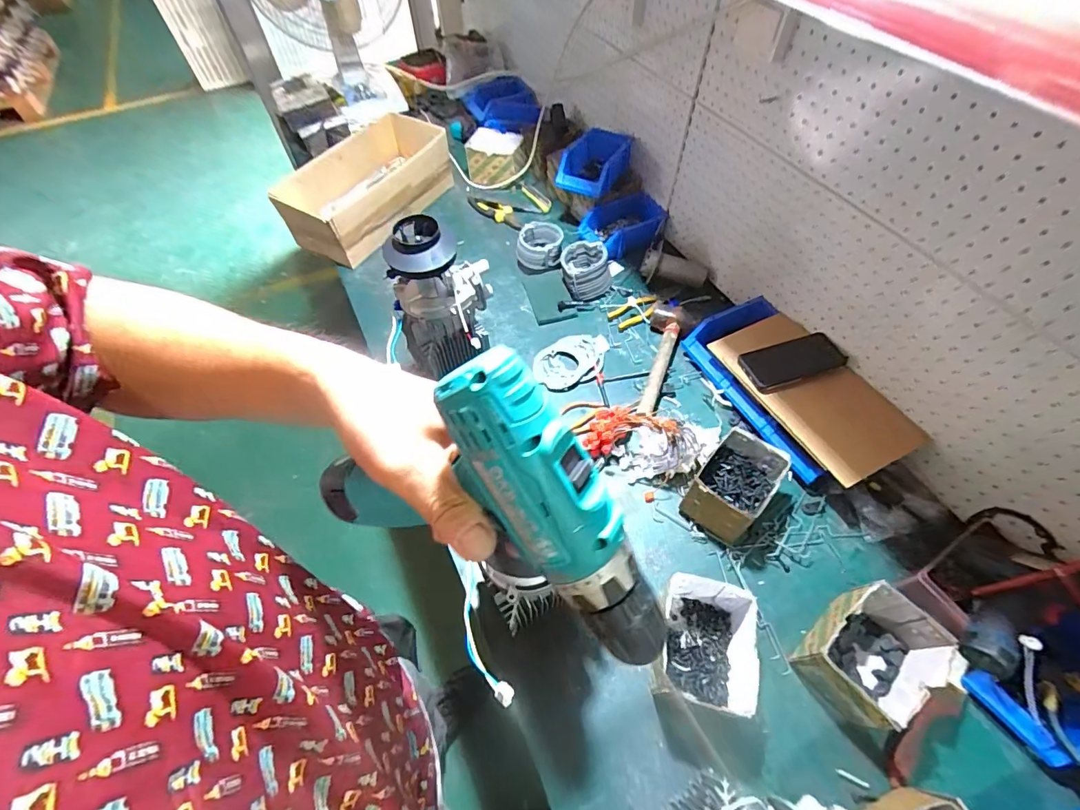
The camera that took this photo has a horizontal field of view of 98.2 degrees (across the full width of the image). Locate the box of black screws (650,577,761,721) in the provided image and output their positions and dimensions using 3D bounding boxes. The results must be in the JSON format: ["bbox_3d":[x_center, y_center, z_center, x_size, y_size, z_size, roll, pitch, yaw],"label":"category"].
[{"bbox_3d":[0.213,0.319,0.623,0.116,0.098,0.145,15,57,10],"label":"box of black screws"}]

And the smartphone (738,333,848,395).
[{"bbox_3d":[0.437,-0.076,0.807,0.173,0.016,0.077,-16,57,-10],"label":"smartphone"}]

